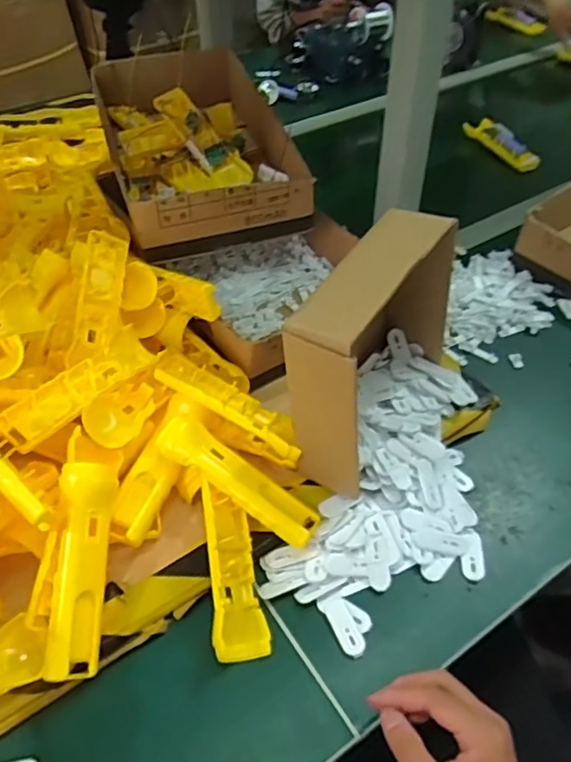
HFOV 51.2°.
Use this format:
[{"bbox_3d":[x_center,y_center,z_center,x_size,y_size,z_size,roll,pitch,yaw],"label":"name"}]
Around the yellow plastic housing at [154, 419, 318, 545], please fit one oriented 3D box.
[{"bbox_3d":[-0.042,0.089,0.538,0.159,0.018,0.041,37,56,3],"label":"yellow plastic housing"}]

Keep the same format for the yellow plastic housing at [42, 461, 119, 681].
[{"bbox_3d":[-0.164,0.147,0.479,0.040,0.031,0.164,1,71,-4],"label":"yellow plastic housing"}]

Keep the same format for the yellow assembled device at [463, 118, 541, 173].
[{"bbox_3d":[0.381,-0.414,1.047,0.042,0.036,0.170,-19,51,-16],"label":"yellow assembled device"}]

